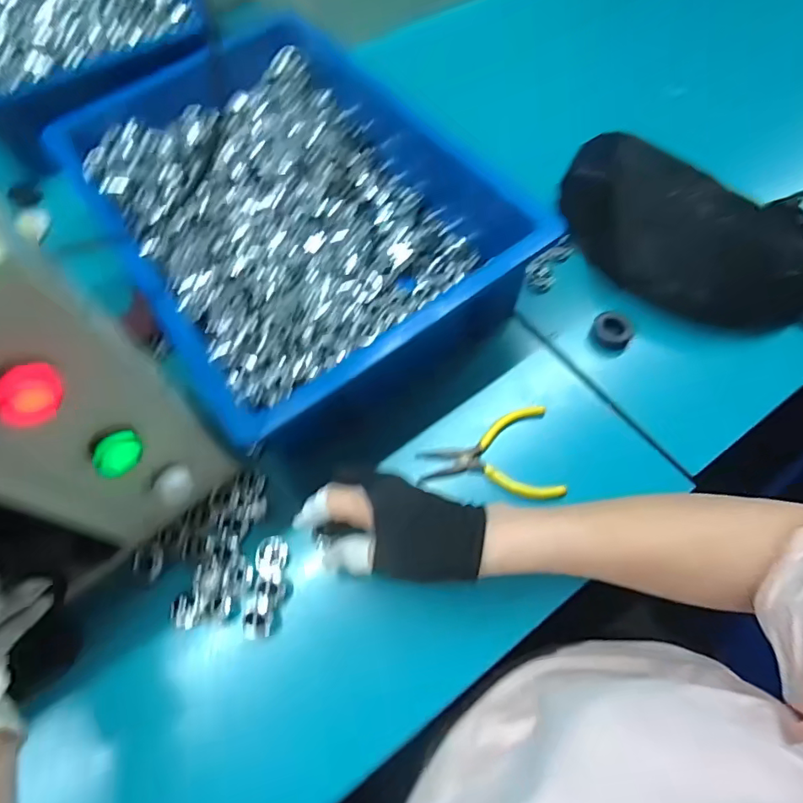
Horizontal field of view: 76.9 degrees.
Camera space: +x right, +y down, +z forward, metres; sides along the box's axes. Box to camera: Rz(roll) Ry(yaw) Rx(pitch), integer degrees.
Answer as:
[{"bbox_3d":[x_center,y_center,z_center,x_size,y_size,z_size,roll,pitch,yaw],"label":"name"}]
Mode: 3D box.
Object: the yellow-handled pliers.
[{"bbox_3d":[0.075,0.050,0.449,0.119,0.020,0.083,-6,64,0],"label":"yellow-handled pliers"}]

